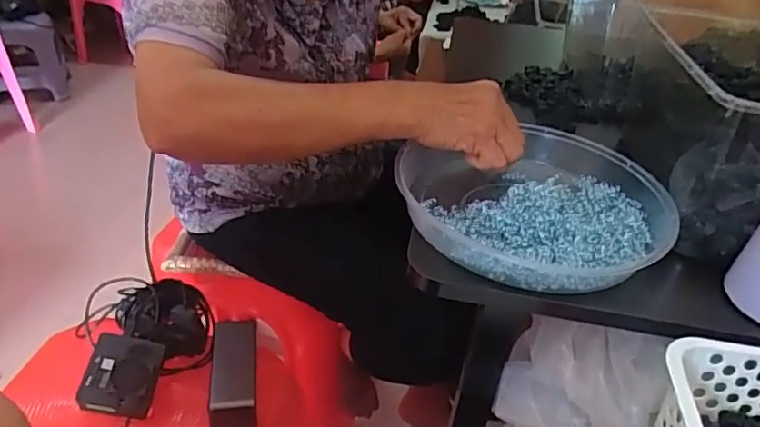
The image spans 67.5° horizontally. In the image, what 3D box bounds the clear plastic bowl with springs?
[{"bbox_3d":[0.134,-0.015,0.505,0.233,0.053,0.219,-1,35,1],"label":"clear plastic bowl with springs"}]

